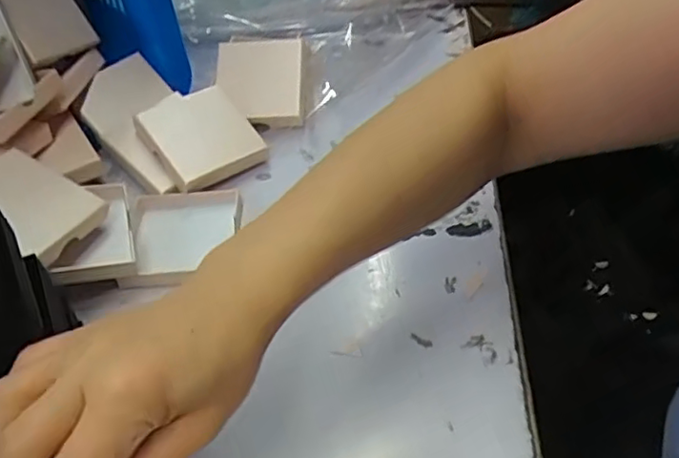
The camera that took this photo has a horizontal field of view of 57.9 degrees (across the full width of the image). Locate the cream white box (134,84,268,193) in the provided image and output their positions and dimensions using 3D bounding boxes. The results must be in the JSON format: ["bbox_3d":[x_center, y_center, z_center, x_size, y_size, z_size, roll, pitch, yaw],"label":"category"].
[{"bbox_3d":[-0.111,-0.077,0.493,0.079,0.016,0.088,-34,79,-25],"label":"cream white box"}]

